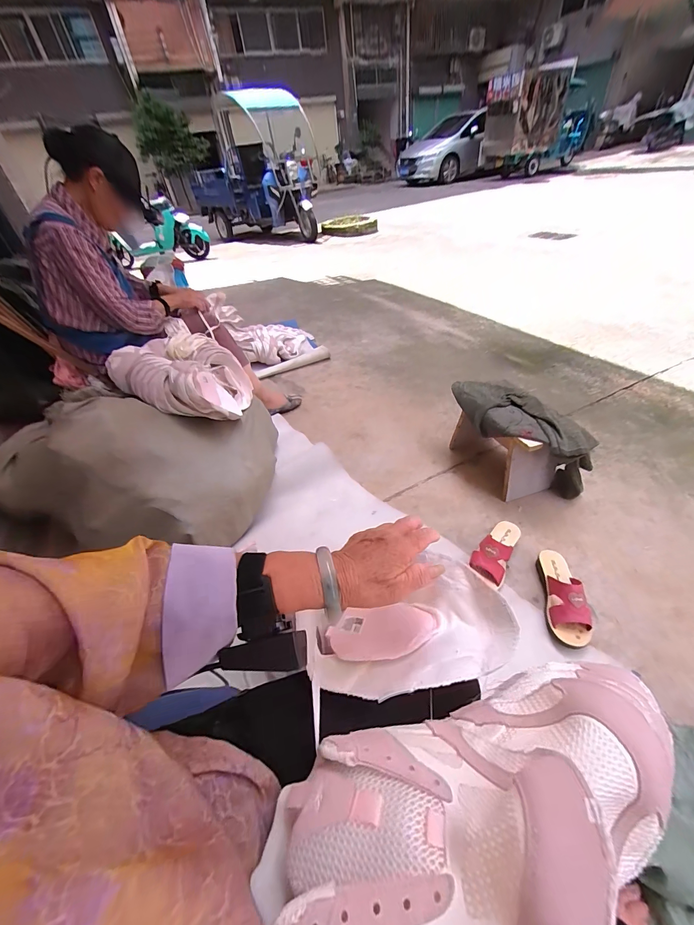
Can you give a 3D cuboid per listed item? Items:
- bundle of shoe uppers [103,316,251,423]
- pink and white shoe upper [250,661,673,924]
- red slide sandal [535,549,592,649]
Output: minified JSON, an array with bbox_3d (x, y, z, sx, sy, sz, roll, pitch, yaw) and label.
[{"bbox_3d":[-0.486,-0.276,1.113,0.375,0.201,0.333,11,46,20],"label":"bundle of shoe uppers"},{"bbox_3d":[0.085,0.224,0.211,0.280,0.109,0.141,-12,42,-10],"label":"pink and white shoe upper"},{"bbox_3d":[0.495,0.295,0.789,0.078,0.085,0.224,6,43,12],"label":"red slide sandal"}]

